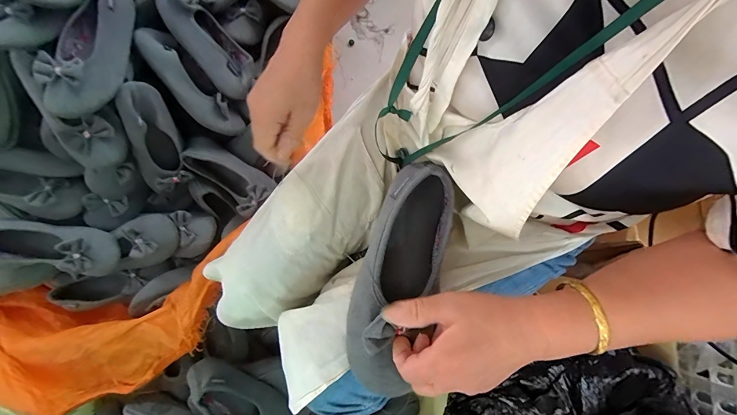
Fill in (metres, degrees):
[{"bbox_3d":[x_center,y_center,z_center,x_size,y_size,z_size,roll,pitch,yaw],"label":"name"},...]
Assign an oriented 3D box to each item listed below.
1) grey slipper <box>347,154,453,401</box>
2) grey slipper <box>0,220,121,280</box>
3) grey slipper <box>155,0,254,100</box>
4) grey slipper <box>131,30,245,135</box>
[{"bbox_3d":[0.031,0.069,0.343,0.078,0.063,0.220,19,81,5],"label":"grey slipper"},{"bbox_3d":[-0.618,0.077,0.637,0.230,0.070,0.097,3,79,2],"label":"grey slipper"},{"bbox_3d":[-0.312,-0.328,0.640,0.094,0.074,0.248,-36,93,-6],"label":"grey slipper"},{"bbox_3d":[-0.347,-0.237,0.643,0.074,0.073,0.244,-42,105,-13],"label":"grey slipper"}]

